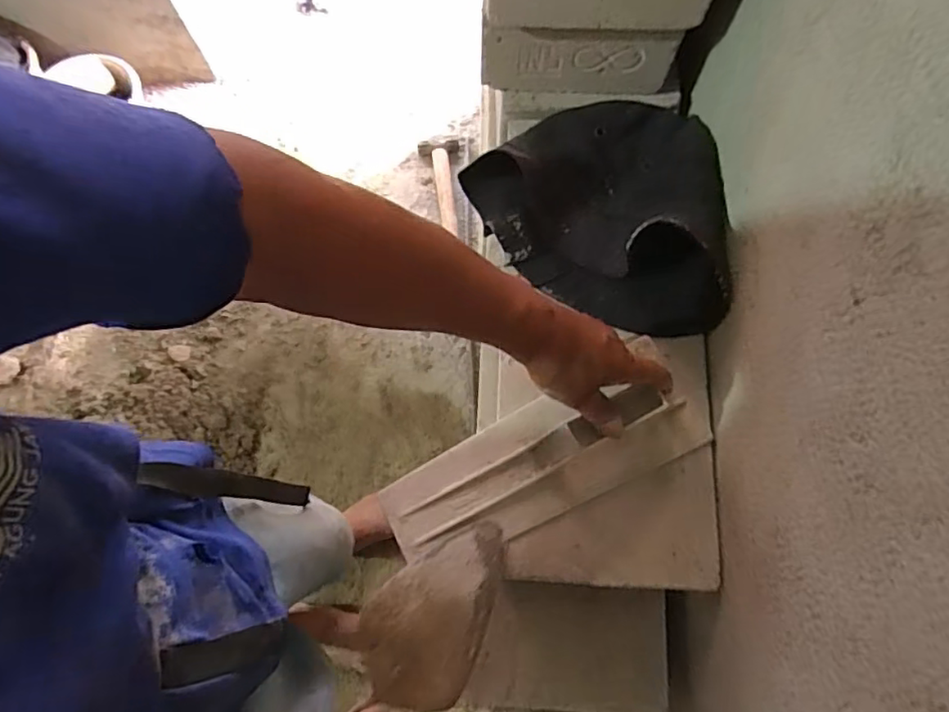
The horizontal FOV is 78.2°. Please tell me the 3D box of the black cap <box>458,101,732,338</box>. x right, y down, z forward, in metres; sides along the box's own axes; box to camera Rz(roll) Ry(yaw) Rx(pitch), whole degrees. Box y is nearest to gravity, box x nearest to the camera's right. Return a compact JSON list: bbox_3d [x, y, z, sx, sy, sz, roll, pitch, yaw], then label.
[{"bbox_3d":[0.115,-0.142,0.578,0.248,0.059,0.236,0,73,2],"label":"black cap"}]

